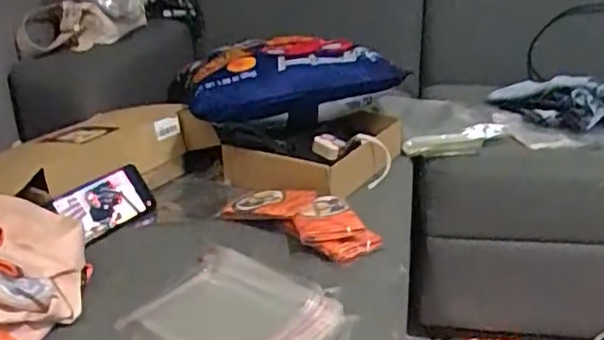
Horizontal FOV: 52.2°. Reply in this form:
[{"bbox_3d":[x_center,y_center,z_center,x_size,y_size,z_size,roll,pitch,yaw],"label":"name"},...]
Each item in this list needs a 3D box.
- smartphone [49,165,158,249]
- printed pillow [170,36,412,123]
[{"bbox_3d":[-0.280,0.051,0.890,0.016,0.079,0.142,-19,8,46],"label":"smartphone"},{"bbox_3d":[-0.027,-0.167,1.079,0.362,0.091,0.194,-9,25,-15],"label":"printed pillow"}]

